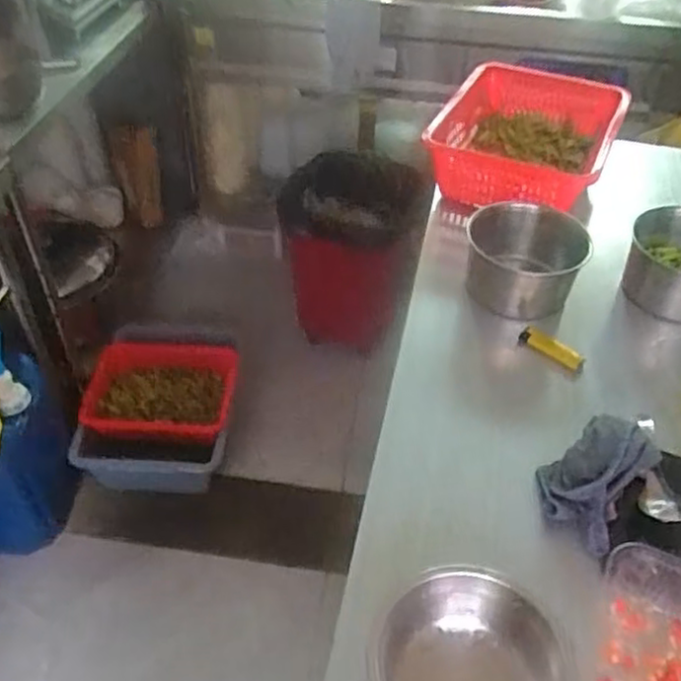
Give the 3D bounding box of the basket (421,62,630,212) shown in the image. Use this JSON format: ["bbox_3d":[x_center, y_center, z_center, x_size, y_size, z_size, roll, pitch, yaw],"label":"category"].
[{"bbox_3d":[0.281,-0.303,1.082,0.239,0.109,0.329,20,47,18],"label":"basket"}]

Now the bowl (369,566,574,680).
[{"bbox_3d":[0.095,0.249,0.533,0.138,0.057,0.142,1,44,-1],"label":"bowl"}]

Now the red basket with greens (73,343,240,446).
[{"bbox_3d":[-0.421,0.123,1.629,0.337,0.089,0.292,2,44,0],"label":"red basket with greens"}]

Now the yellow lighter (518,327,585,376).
[{"bbox_3d":[0.251,0.010,0.824,0.081,0.013,0.027,31,51,27],"label":"yellow lighter"}]

